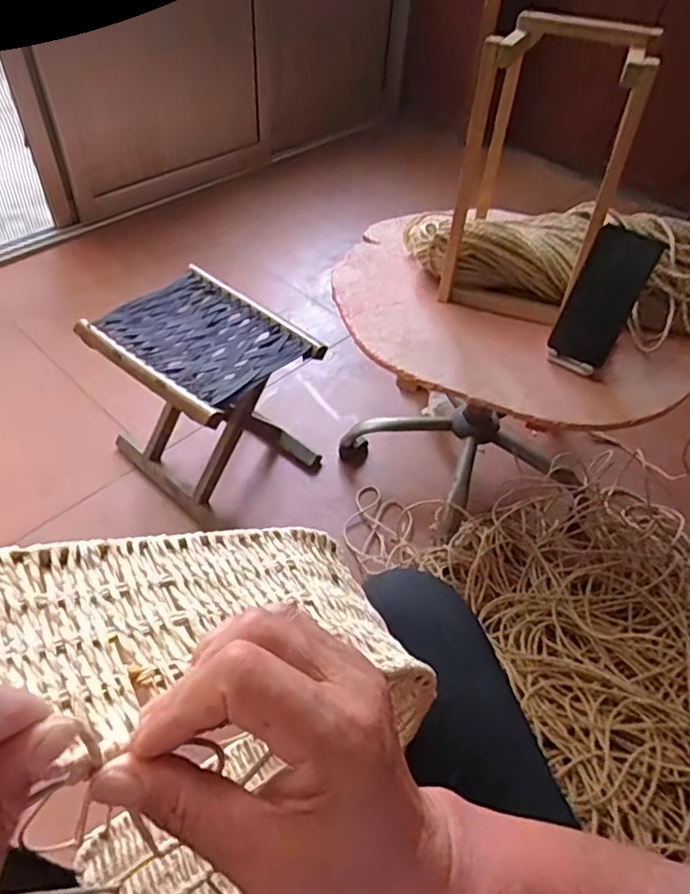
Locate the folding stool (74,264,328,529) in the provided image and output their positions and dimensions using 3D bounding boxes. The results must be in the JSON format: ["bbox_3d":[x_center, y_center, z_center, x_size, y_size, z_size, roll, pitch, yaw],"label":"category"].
[{"bbox_3d":[-0.241,-0.078,1.053,0.304,0.306,0.256,35,56,23],"label":"folding stool"}]

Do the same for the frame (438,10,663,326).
[{"bbox_3d":[0.253,-0.360,0.780,0.183,0.331,0.198,19,51,12],"label":"frame"}]

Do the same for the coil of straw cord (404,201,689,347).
[{"bbox_3d":[0.312,-0.268,0.846,0.474,0.121,0.154,22,51,14],"label":"coil of straw cord"}]

